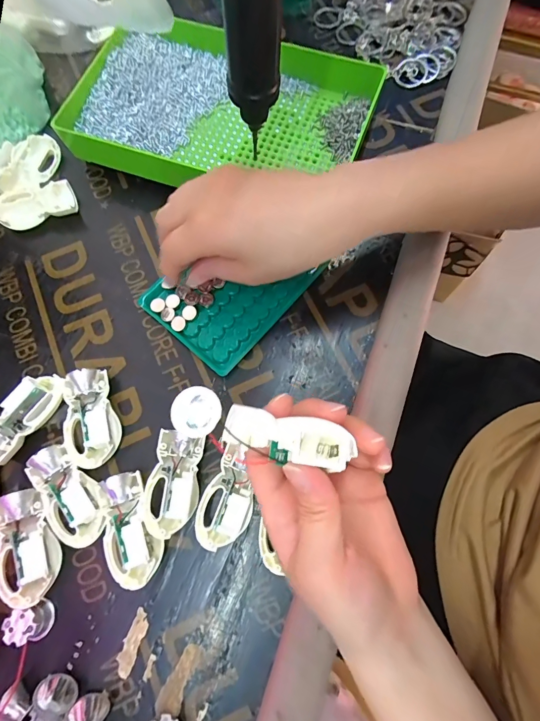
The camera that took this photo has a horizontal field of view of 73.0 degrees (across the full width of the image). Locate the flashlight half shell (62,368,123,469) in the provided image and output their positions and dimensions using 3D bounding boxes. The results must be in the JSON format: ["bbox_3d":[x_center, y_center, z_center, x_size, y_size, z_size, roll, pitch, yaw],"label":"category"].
[{"bbox_3d":[-0.127,0.041,0.257,0.034,0.023,0.065,-20,74,-4],"label":"flashlight half shell"}]

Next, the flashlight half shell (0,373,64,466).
[{"bbox_3d":[-0.172,0.039,0.259,0.029,0.024,0.065,37,78,12],"label":"flashlight half shell"}]

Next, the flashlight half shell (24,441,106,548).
[{"bbox_3d":[-0.134,0.089,0.239,0.033,0.018,0.066,-43,76,-10],"label":"flashlight half shell"}]

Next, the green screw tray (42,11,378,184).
[{"bbox_3d":[-0.042,-0.212,0.319,0.244,0.037,0.155,19,75,8],"label":"green screw tray"}]

